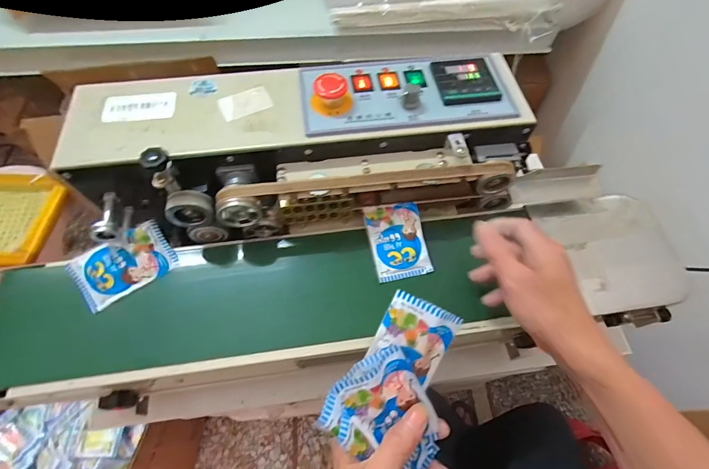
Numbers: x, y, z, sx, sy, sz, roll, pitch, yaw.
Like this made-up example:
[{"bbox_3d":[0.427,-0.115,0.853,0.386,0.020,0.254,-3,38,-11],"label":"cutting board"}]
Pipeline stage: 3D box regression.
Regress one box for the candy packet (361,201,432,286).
[{"bbox_3d":[0.053,0.007,0.428,0.066,0.005,0.092,-12,79,-2],"label":"candy packet"}]

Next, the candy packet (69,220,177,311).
[{"bbox_3d":[-0.269,0.036,0.411,0.102,0.012,0.065,-33,95,-18],"label":"candy packet"}]

